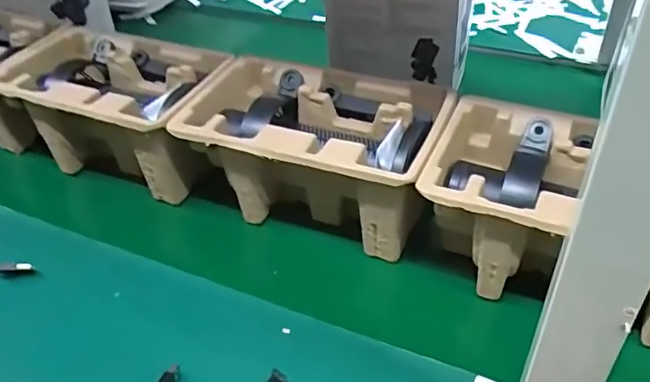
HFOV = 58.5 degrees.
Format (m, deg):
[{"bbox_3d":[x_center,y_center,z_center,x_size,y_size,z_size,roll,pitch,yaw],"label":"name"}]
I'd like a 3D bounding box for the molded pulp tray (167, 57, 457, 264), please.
[{"bbox_3d":[-0.006,-0.035,0.541,0.222,0.104,0.141,12,40,20],"label":"molded pulp tray"}]

